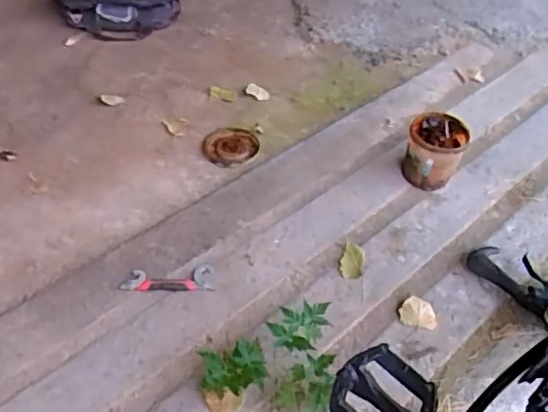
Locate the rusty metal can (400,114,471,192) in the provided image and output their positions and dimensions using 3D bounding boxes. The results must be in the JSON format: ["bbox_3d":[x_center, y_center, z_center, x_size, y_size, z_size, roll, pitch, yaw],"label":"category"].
[{"bbox_3d":[0.345,-0.117,1.272,0.122,0.128,0.114,17,51,9],"label":"rusty metal can"}]

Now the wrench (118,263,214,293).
[{"bbox_3d":[-0.197,0.133,1.079,0.166,0.010,0.059,1,47,-4],"label":"wrench"}]

